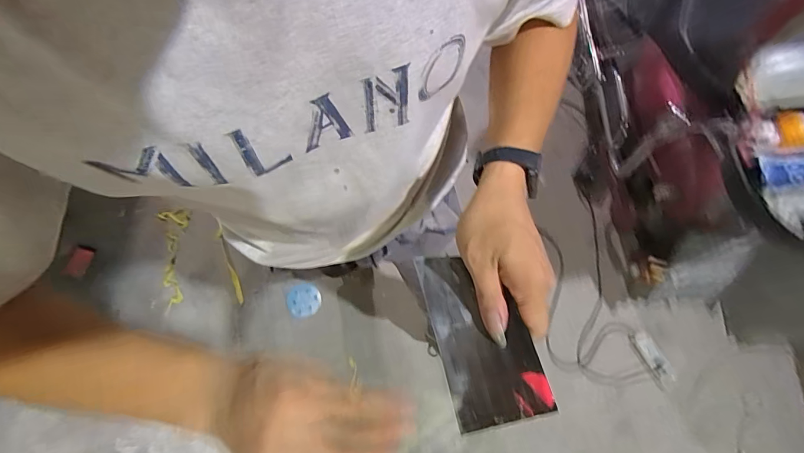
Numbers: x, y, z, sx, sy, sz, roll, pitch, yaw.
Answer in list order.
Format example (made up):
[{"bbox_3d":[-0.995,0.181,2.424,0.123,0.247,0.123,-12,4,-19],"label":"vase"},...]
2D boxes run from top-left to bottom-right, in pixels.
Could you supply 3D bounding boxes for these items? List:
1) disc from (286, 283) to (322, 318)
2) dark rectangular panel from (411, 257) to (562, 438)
[{"bbox_3d":[-0.352,0.264,1.422,0.117,0.006,0.115,0,72,0],"label":"disc"},{"bbox_3d":[0.061,0.084,0.321,0.074,0.005,0.139,-24,63,18],"label":"dark rectangular panel"}]

